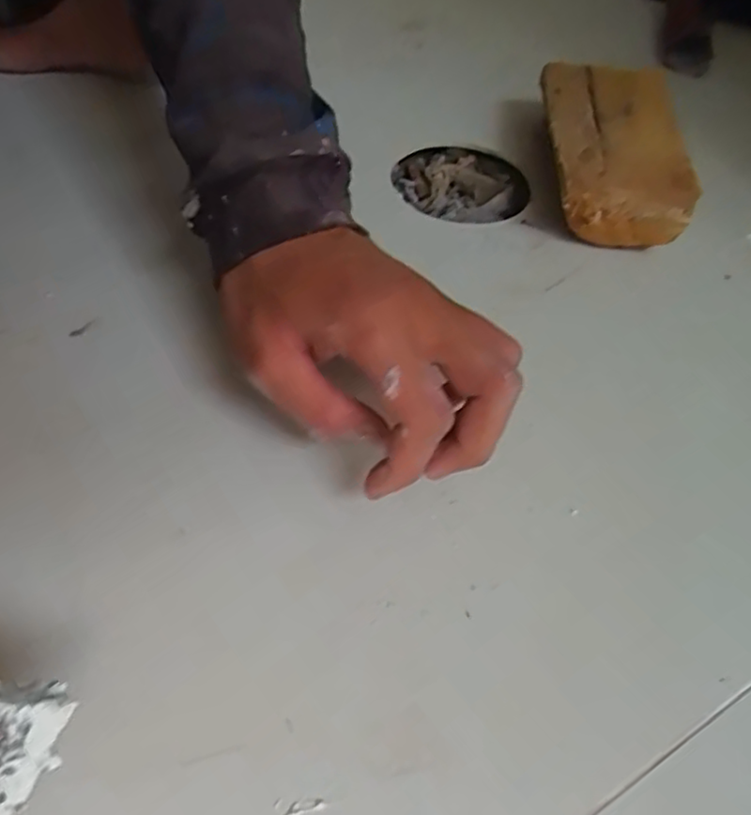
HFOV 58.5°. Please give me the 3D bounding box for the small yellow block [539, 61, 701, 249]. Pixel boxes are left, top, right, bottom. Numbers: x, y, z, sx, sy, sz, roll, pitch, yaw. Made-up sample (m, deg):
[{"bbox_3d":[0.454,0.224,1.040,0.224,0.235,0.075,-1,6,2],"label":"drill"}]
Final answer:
[{"bbox_3d":[0.147,-0.163,0.432,0.081,0.051,0.157,7,52,1],"label":"small yellow block"}]

